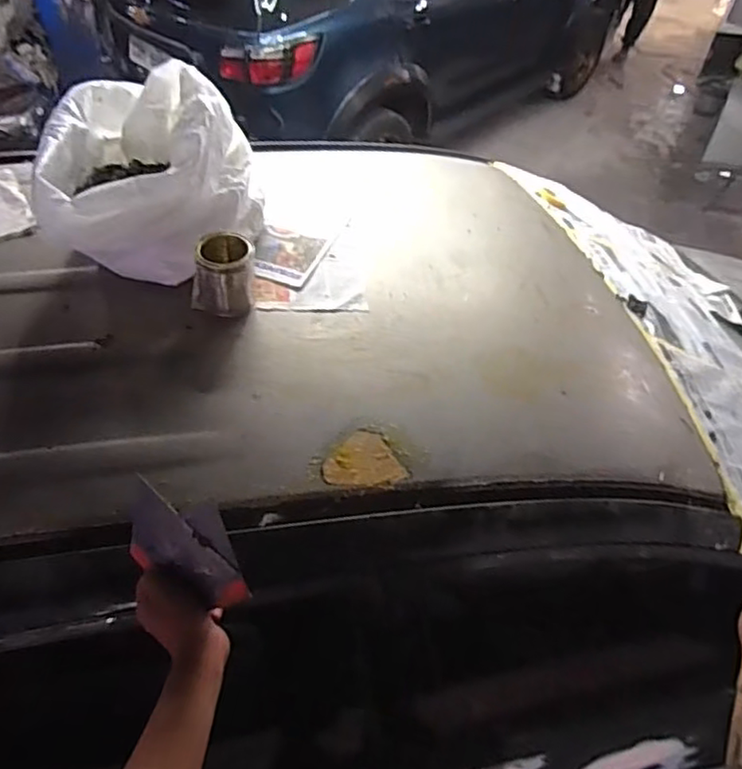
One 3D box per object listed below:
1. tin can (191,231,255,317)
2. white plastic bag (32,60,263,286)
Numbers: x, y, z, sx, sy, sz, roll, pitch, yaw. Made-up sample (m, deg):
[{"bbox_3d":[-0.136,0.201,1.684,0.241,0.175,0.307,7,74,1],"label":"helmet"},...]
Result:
[{"bbox_3d":[-0.263,-0.196,1.115,0.115,0.110,0.097,-4,49,-9],"label":"tin can"},{"bbox_3d":[-0.389,-0.392,1.168,0.334,0.240,0.365,4,48,-1],"label":"white plastic bag"}]

